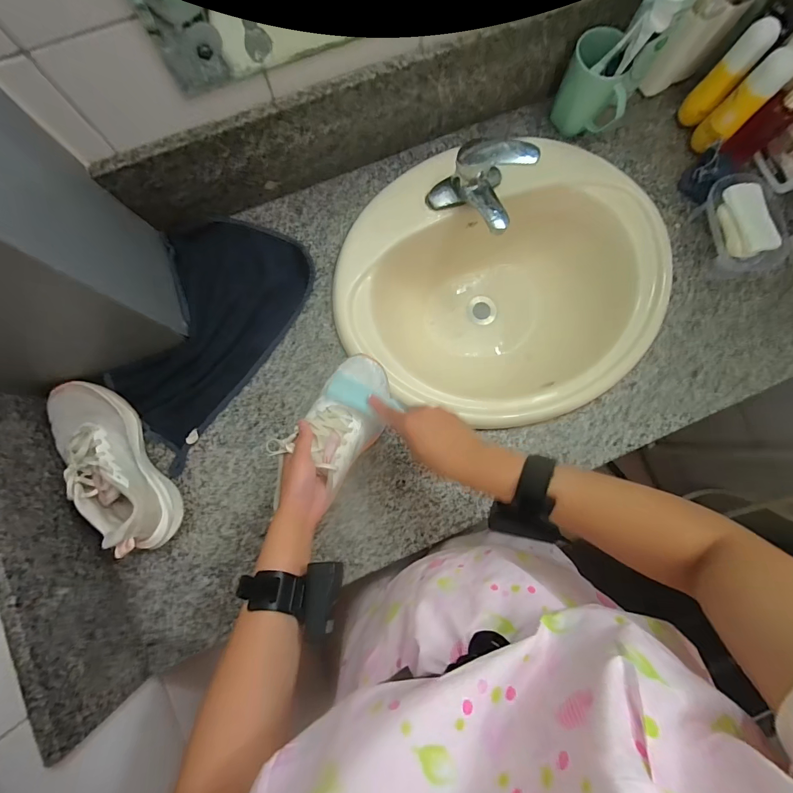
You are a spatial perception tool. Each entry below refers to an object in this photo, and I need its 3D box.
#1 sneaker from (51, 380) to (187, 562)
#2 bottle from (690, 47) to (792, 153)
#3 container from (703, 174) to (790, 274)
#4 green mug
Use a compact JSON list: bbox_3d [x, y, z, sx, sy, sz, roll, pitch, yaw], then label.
[{"bbox_3d":[-0.383,0.091,0.519,0.088,0.092,0.247,-34,88,-7],"label":"sneaker"},{"bbox_3d":[0.505,-0.425,0.580,0.043,0.153,0.049,-42,89,-7],"label":"bottle"},{"bbox_3d":[0.528,-0.261,0.599,0.093,0.055,0.148,-12,85,-5],"label":"container"},{"bbox_3d":[0.303,-0.473,0.595,0.106,0.105,0.070,30,83,-1],"label":"green mug"}]

